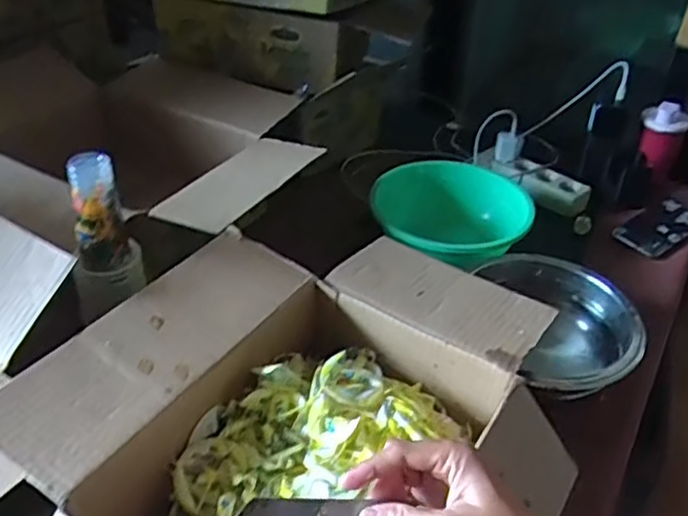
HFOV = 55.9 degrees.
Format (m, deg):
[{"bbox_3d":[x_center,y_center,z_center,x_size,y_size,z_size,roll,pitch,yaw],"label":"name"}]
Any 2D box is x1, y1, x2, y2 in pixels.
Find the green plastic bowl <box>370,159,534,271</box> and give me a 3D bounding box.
[{"bbox_3d":[0.153,-0.055,0.941,0.220,0.076,0.206,3,38,-2],"label":"green plastic bowl"}]

